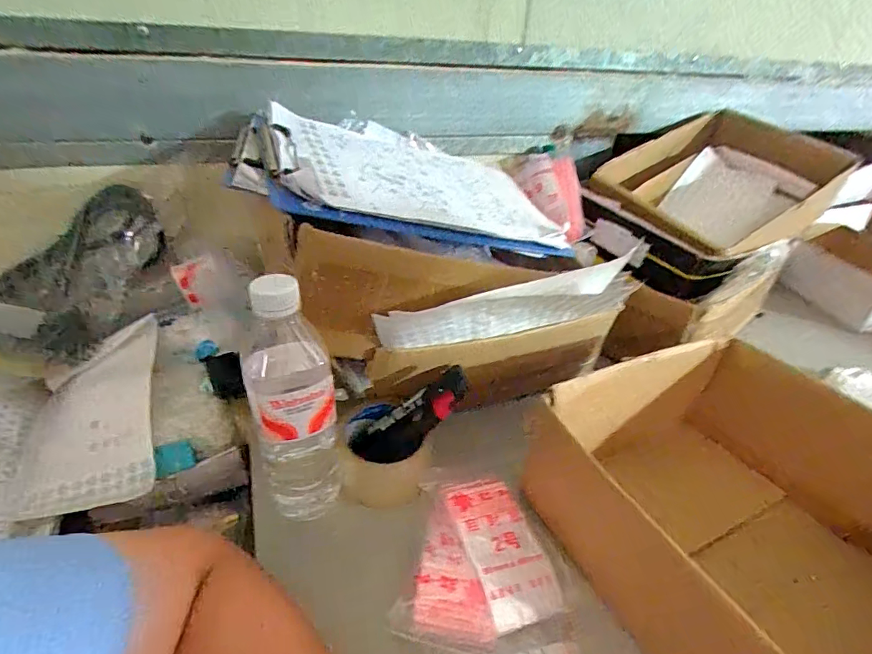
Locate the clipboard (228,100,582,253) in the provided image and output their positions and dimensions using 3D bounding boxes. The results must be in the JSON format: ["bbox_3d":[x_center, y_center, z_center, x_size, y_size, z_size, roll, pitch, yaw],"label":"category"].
[{"bbox_3d":[-0.039,-0.170,0.509,0.327,0.024,0.269,5,39,-23],"label":"clipboard"}]

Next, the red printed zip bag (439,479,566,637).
[{"bbox_3d":[0.054,0.178,0.388,0.062,0.010,0.122,-9,36,-18],"label":"red printed zip bag"}]

